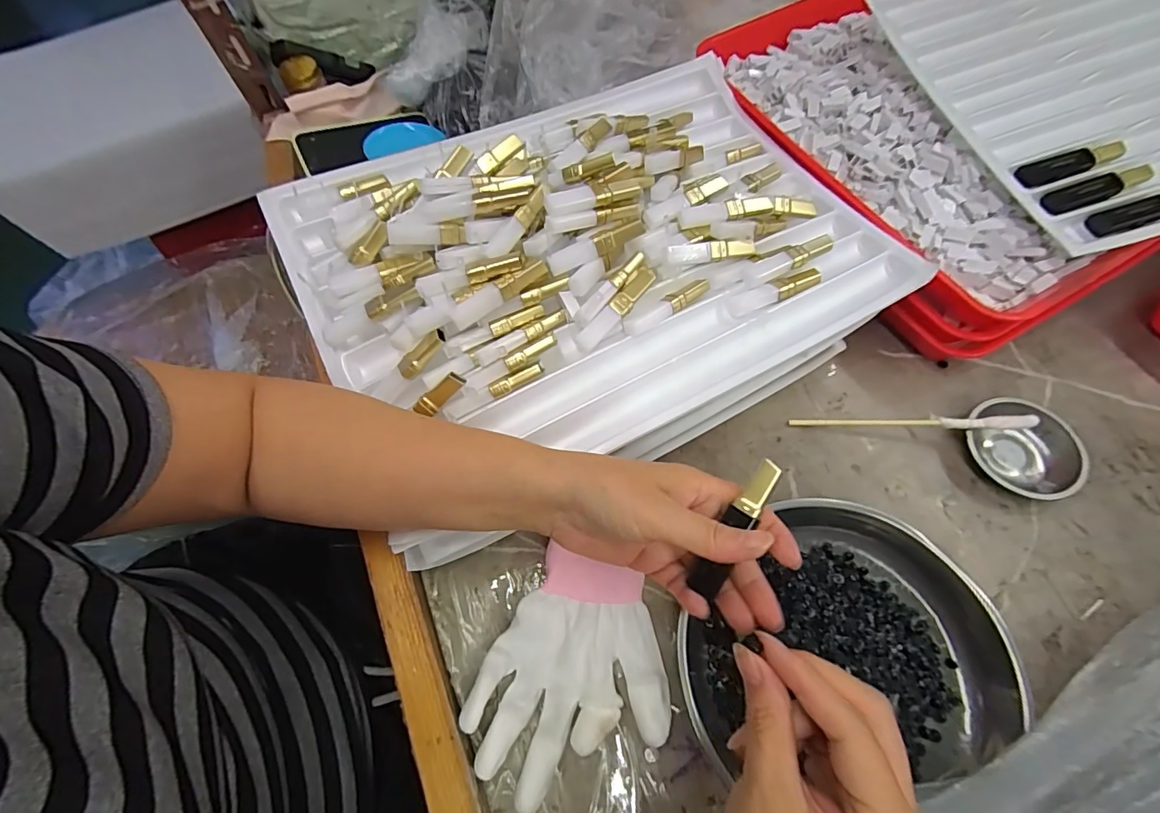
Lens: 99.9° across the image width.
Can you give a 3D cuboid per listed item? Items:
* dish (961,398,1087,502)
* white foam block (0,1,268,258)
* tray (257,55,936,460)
[{"bbox_3d":[0.343,0.031,0.377,0.063,0.026,0.078,-24,66,-9],"label":"dish"},{"bbox_3d":[-0.692,-0.443,0.768,0.349,0.136,0.333,-22,65,-8],"label":"white foam block"},{"bbox_3d":[0.006,-0.129,0.372,0.421,0.058,0.309,-27,66,-10],"label":"tray"}]

